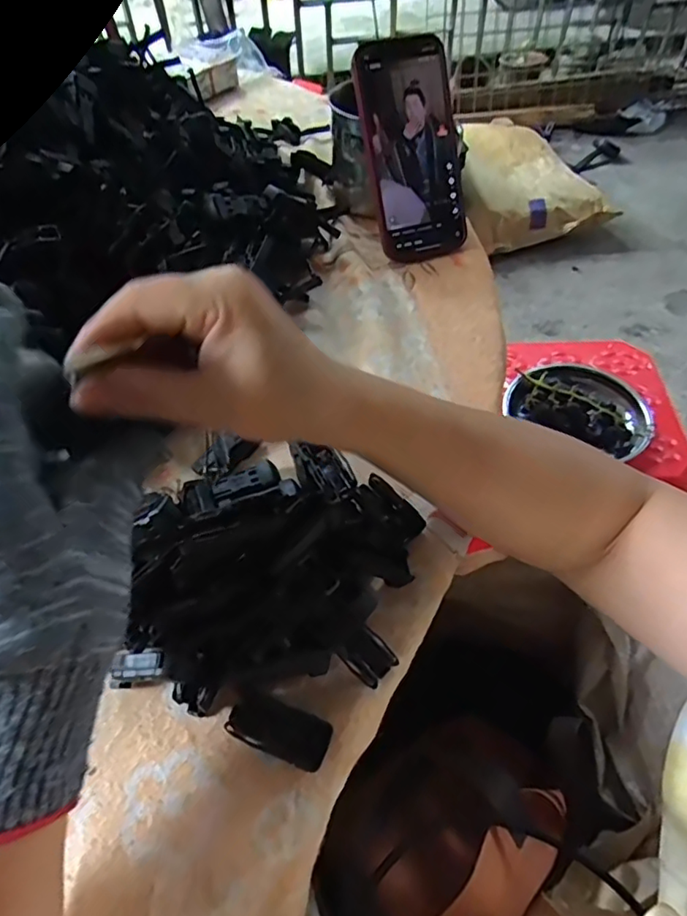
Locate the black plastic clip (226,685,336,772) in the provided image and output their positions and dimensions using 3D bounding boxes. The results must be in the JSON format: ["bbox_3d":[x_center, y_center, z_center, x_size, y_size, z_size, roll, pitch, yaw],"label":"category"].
[{"bbox_3d":[-0.029,0.123,0.258,0.047,0.011,0.023,20,57,16],"label":"black plastic clip"}]

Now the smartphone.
[{"bbox_3d":[0.057,-0.246,0.458,0.074,0.158,0.014,-15,19,-9],"label":"smartphone"}]

